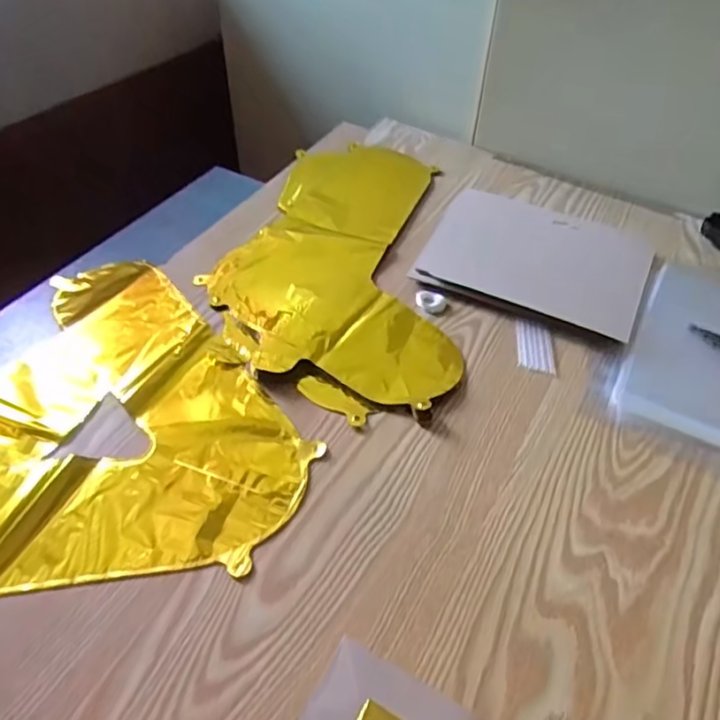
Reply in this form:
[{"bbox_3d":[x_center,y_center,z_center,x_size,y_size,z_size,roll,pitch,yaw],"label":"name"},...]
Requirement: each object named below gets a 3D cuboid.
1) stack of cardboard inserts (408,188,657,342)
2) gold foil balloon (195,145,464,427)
[{"bbox_3d":[0.190,-0.112,0.645,0.217,0.011,0.183,19,48,16],"label":"stack of cardboard inserts"},{"bbox_3d":[-0.027,-0.114,0.643,0.227,0.013,0.419,2,46,0],"label":"gold foil balloon"}]

